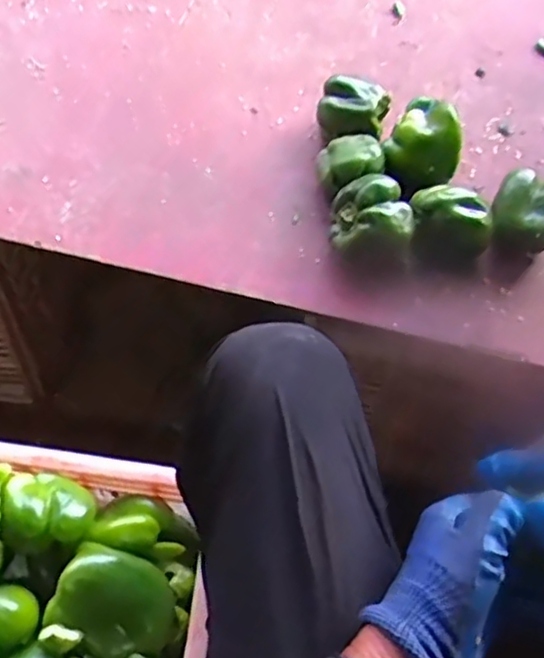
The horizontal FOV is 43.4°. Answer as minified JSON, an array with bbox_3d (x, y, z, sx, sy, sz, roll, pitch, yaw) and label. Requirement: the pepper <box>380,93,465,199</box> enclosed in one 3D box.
[{"bbox_3d":[0.159,-0.190,0.713,0.078,0.081,0.062,21,57,9],"label":"pepper"}]

